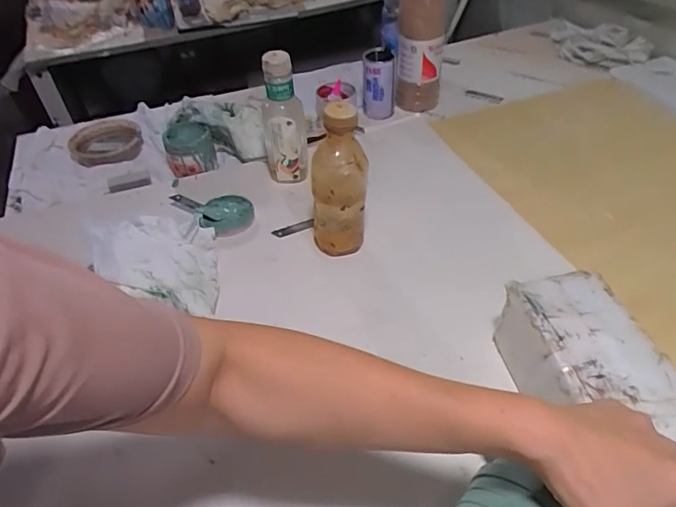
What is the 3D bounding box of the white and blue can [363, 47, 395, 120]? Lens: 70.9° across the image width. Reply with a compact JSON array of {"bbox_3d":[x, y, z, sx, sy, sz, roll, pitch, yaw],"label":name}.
[{"bbox_3d":[0.081,-0.336,0.950,0.063,0.129,0.071,3,46,8],"label":"white and blue can"}]

